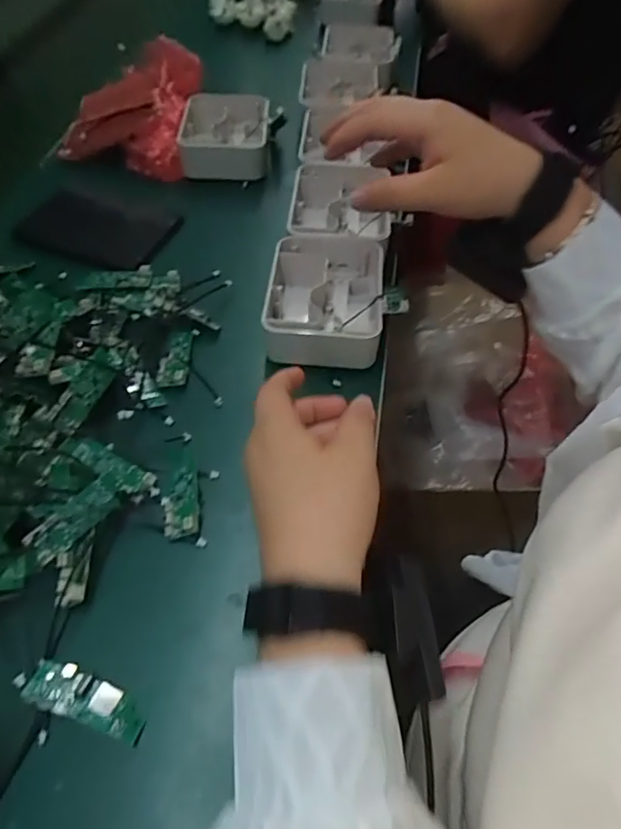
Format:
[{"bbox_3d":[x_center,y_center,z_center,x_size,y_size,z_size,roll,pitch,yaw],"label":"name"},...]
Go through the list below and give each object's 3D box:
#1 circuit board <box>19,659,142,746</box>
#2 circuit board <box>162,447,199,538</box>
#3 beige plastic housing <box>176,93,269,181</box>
[{"bbox_3d":[-0.129,0.165,0.311,0.073,0.008,0.024,15,56,11],"label":"circuit board"},{"bbox_3d":[-0.093,0.055,0.388,0.027,0.008,0.071,-21,50,12],"label":"circuit board"},{"bbox_3d":[-0.100,-0.326,0.638,0.107,0.052,0.122,0,55,1],"label":"beige plastic housing"}]

